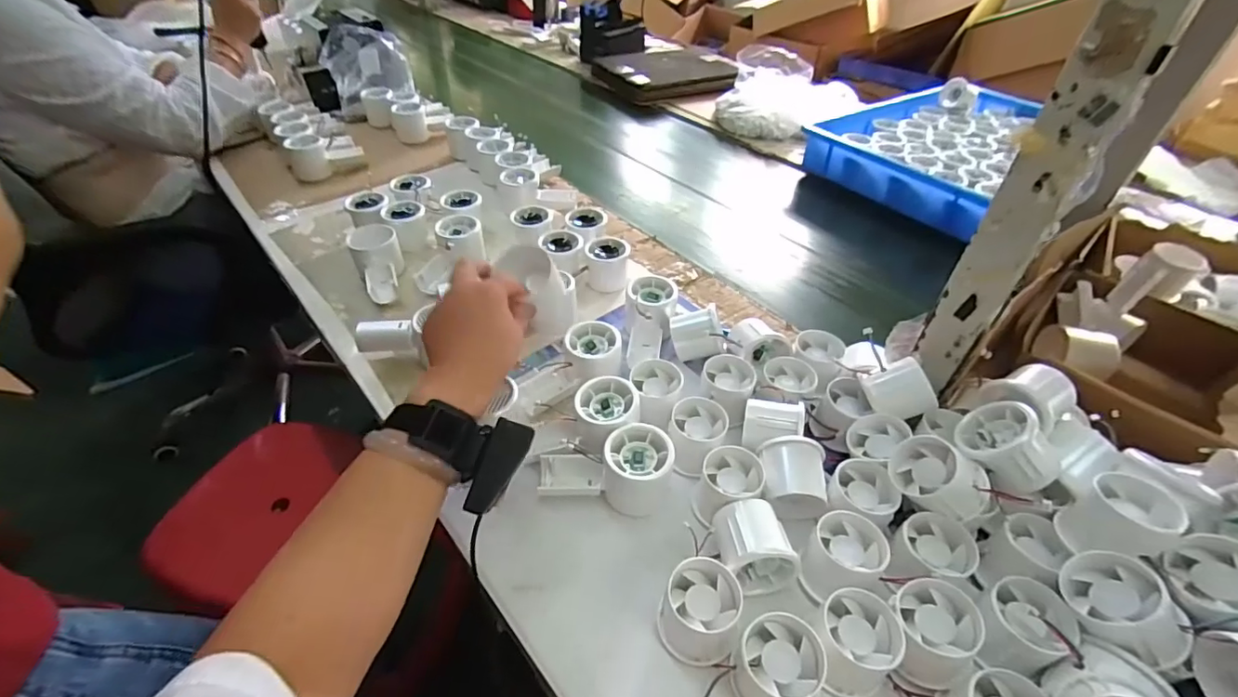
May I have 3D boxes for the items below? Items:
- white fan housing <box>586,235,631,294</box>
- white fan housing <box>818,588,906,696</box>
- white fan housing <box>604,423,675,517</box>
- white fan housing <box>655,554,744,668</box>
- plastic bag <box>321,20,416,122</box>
[{"bbox_3d":[-0.016,-0.107,0.675,0.056,0.047,0.059,7,44,5],"label":"white fan housing"},{"bbox_3d":[0.161,0.203,0.359,0.053,0.047,0.052,1,44,-1],"label":"white fan housing"},{"bbox_3d":[0.016,0.102,0.446,0.055,0.054,0.054,1,44,-1],"label":"white fan housing"},{"bbox_3d":[0.057,0.190,0.375,0.052,0.053,0.055,1,44,-1],"label":"white fan housing"},{"bbox_3d":[-0.495,-0.541,1.049,0.151,0.158,0.107,0,44,-3],"label":"plastic bag"}]

